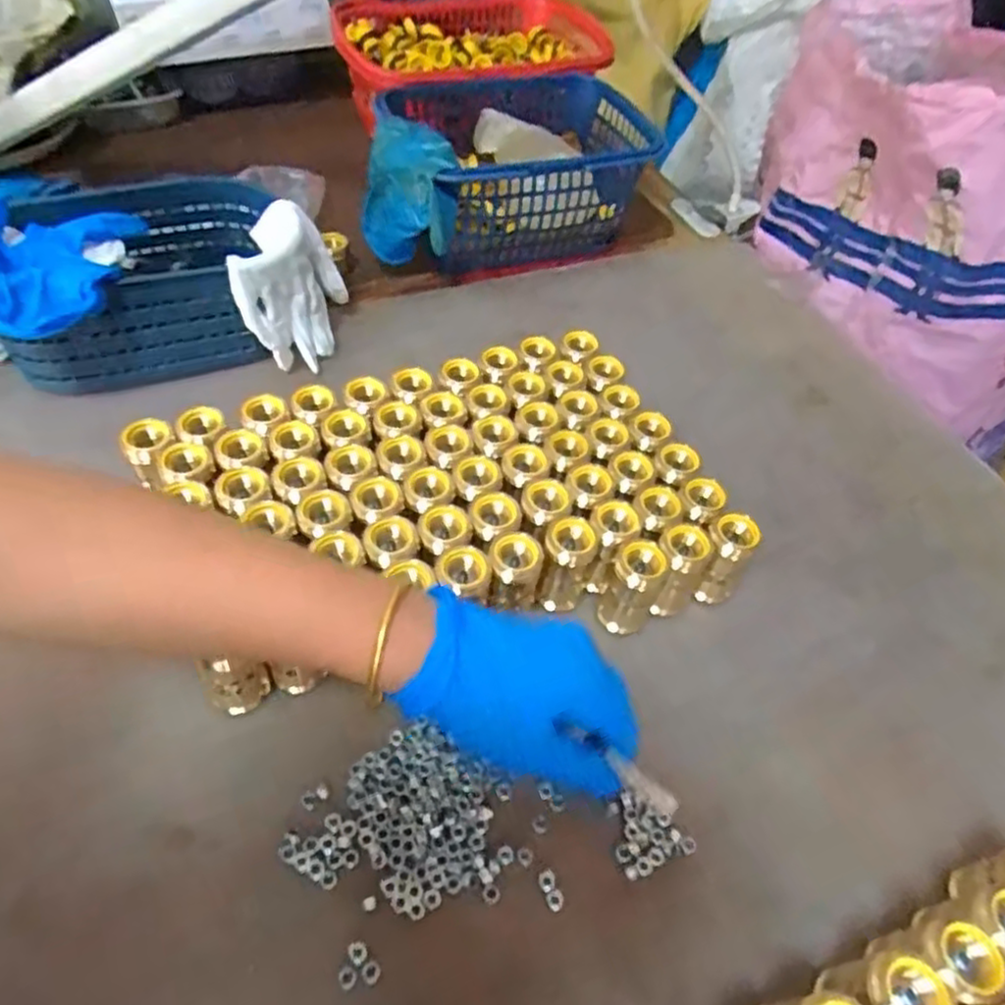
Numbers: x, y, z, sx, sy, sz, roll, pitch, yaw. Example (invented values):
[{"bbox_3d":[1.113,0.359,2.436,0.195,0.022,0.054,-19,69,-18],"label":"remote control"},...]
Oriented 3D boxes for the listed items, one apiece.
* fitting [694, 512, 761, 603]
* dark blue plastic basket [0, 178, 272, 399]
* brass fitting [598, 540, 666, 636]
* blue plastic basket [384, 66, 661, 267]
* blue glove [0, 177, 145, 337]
[{"bbox_3d":[0.140,0.037,0.449,0.026,0.058,0.031,27,54,17],"label":"fitting"},{"bbox_3d":[-0.285,-0.180,0.575,0.204,0.086,0.155,-17,54,-17],"label":"dark blue plastic basket"},{"bbox_3d":[0.079,0.054,0.435,0.028,0.068,0.025,27,54,17],"label":"brass fitting"},{"bbox_3d":[0.033,-0.322,0.701,0.250,0.113,0.167,-15,54,-16],"label":"blue plastic basket"},{"bbox_3d":[-0.317,-0.177,0.487,0.094,0.048,0.140,2,51,-6],"label":"blue glove"}]

